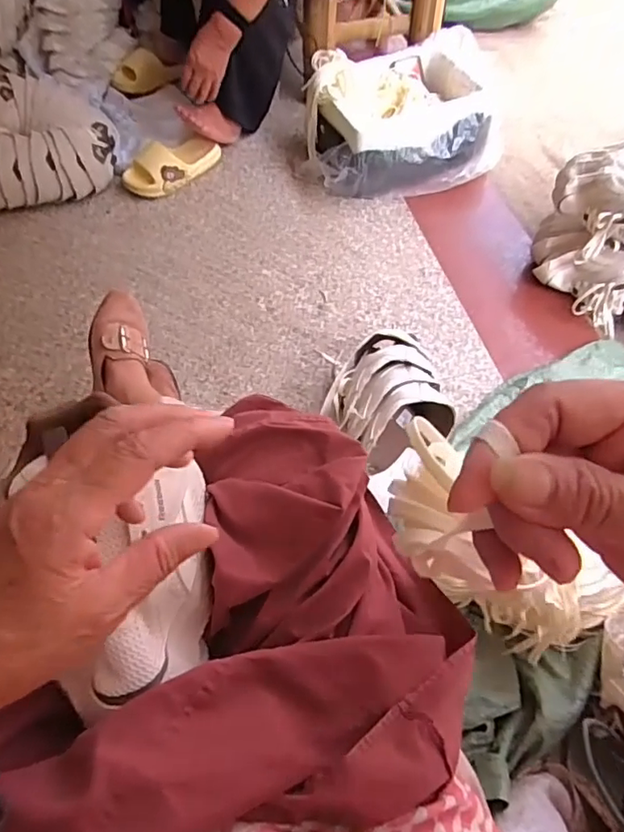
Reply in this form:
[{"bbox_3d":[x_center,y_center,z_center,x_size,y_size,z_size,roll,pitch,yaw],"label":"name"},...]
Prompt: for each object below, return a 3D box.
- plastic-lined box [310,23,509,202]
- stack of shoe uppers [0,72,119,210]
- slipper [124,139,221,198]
[{"bbox_3d":[0.224,-0.710,1.303,0.471,0.201,0.347,-11,59,-6],"label":"plastic-lined box"},{"bbox_3d":[-0.696,-0.637,1.272,0.437,0.136,0.299,-14,60,-7],"label":"stack of shoe uppers"},{"bbox_3d":[-0.329,-0.605,1.291,0.095,0.078,0.233,40,67,22],"label":"slipper"}]

